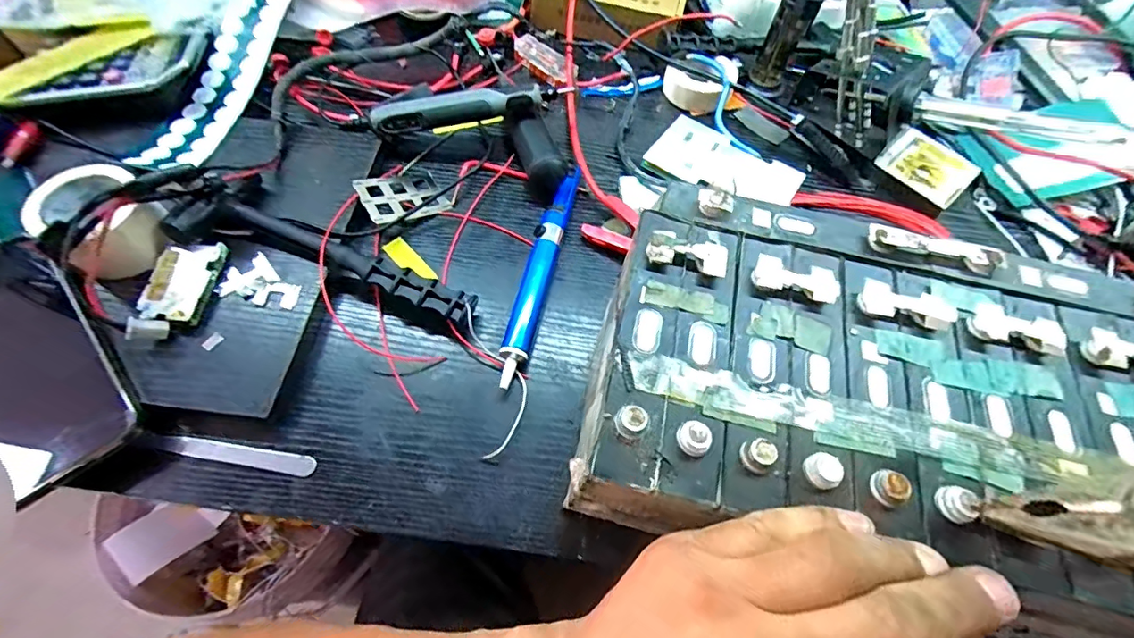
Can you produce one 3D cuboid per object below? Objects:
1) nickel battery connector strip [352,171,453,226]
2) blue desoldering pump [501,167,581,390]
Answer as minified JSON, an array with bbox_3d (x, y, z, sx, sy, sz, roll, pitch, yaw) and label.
[{"bbox_3d":[-0.130,-0.097,0.391,0.066,0.015,0.047,-22,67,-38],"label":"nickel battery connector strip"},{"bbox_3d":[-0.019,-0.036,0.362,0.018,0.026,0.183,13,61,3],"label":"blue desoldering pump"}]

